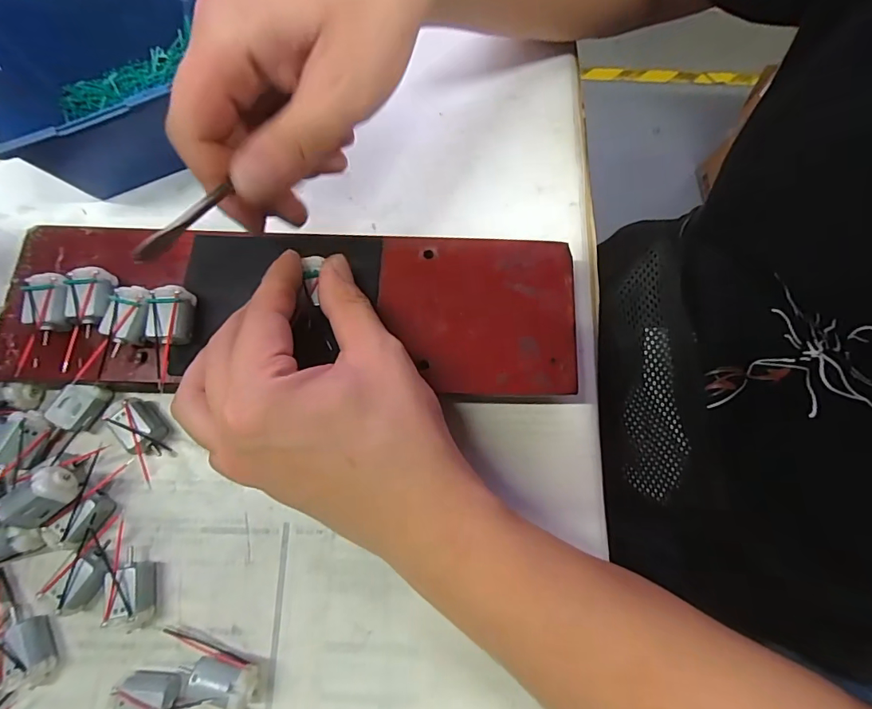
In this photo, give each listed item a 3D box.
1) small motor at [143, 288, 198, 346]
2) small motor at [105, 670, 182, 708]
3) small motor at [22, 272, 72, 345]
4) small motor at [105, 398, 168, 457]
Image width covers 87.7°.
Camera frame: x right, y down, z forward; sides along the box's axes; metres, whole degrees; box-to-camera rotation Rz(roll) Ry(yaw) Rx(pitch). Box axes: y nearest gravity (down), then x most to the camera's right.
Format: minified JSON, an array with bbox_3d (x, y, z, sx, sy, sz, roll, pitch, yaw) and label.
[{"bbox_3d":[-0.128,-0.018,0.221,0.020,0.016,0.027,2,76,-1],"label":"small motor"},{"bbox_3d":[-0.128,0.152,0.200,0.027,0.018,0.016,8,76,1],"label":"small motor"},{"bbox_3d":[-0.187,-0.022,0.224,0.019,0.017,0.033,-9,76,-3],"label":"small motor"},{"bbox_3d":[-0.151,0.037,0.232,0.033,0.018,0.017,42,79,9],"label":"small motor"}]

